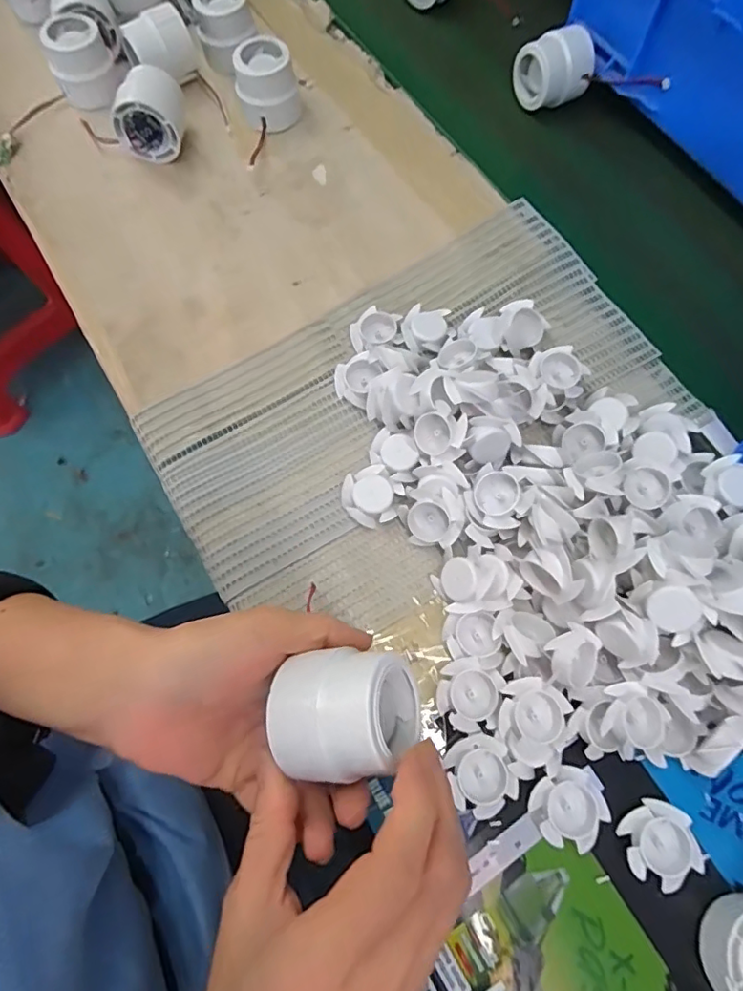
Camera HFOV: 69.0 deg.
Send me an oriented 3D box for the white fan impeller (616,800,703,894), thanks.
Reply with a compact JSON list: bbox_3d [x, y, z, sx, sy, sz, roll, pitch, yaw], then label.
[{"bbox_3d":[0.158,0.191,0.297,0.039,0.013,0.038,-30,73,-11],"label":"white fan impeller"}]

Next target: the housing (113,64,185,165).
[{"bbox_3d":[-0.190,-0.327,0.460,0.051,0.048,0.061,-4,69,-2],"label":"housing"}]

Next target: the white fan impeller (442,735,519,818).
[{"bbox_3d":[0.062,0.158,0.305,0.034,0.013,0.040,-14,70,-6],"label":"white fan impeller"}]

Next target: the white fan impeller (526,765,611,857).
[{"bbox_3d":[0.110,0.174,0.301,0.037,0.013,0.039,0,69,-1],"label":"white fan impeller"}]

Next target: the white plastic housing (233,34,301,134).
[{"bbox_3d":[-0.091,-0.357,0.470,0.052,0.046,0.052,0,69,-1],"label":"white plastic housing"}]

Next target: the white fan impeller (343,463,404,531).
[{"bbox_3d":[0.000,0.000,0.365,0.038,0.013,0.038,0,69,-1],"label":"white fan impeller"}]

